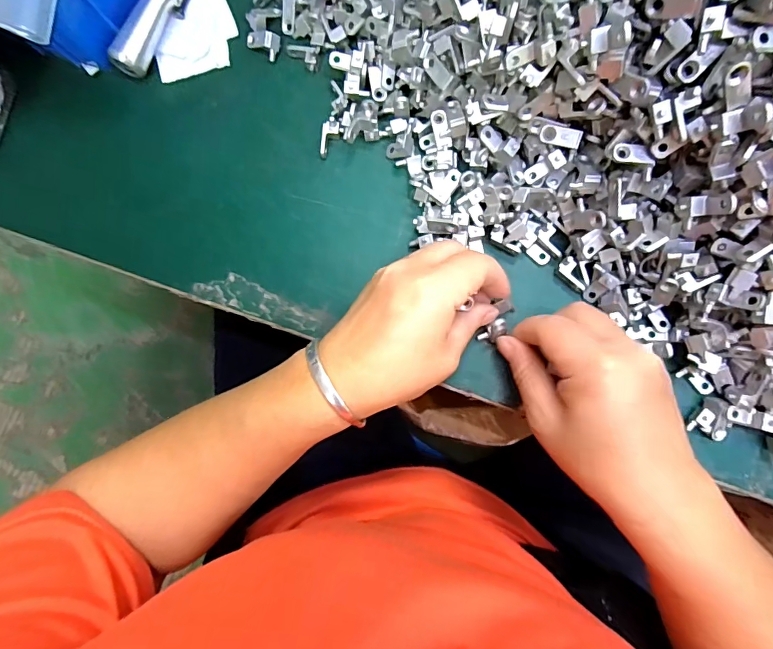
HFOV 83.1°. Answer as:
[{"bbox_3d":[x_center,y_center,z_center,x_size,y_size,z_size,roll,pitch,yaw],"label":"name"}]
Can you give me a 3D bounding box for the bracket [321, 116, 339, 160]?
[{"bbox_3d":[-0.039,-0.126,0.295,0.010,0.005,0.026,21,107,6],"label":"bracket"}]

